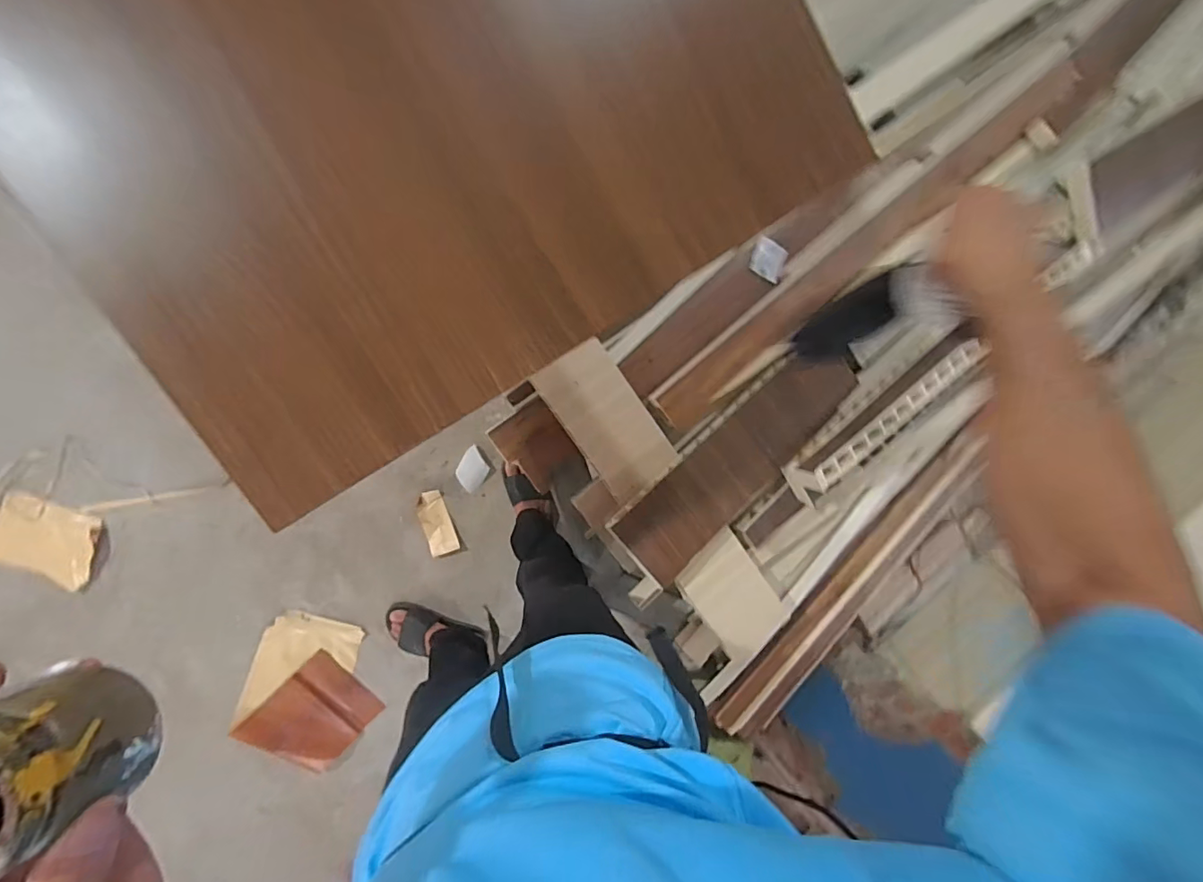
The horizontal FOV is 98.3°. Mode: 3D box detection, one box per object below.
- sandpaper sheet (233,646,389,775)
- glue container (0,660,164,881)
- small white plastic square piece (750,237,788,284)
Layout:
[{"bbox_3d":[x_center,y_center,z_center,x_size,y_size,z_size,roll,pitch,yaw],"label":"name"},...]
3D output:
[{"bbox_3d":[-0.689,0.666,1.252,0.240,0.060,0.220,-42,99,-2],"label":"sandpaper sheet"},{"bbox_3d":[-0.210,0.119,0.185,0.057,0.056,0.053,-24,98,-5],"label":"glue container"},{"bbox_3d":[0.346,-0.373,1.074,0.073,0.015,0.069,25,92,-9],"label":"small white plastic square piece"}]

